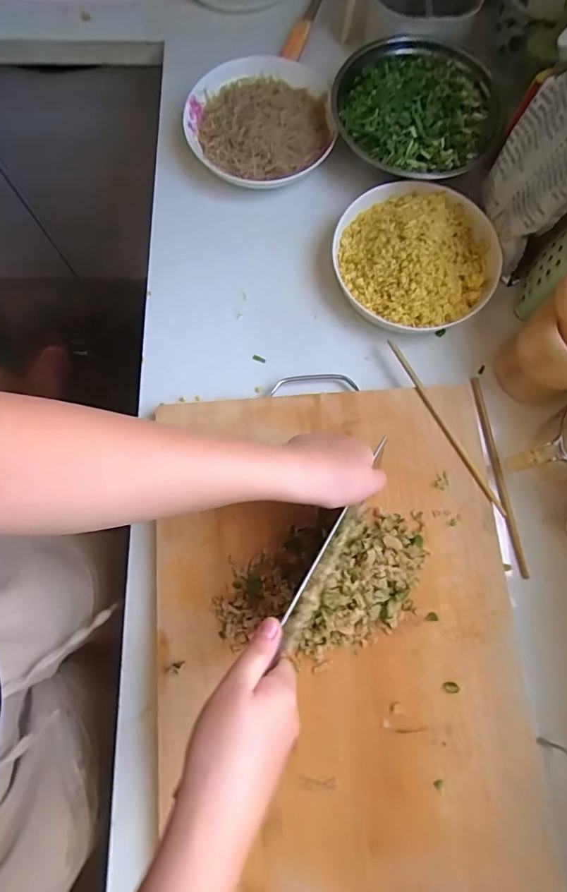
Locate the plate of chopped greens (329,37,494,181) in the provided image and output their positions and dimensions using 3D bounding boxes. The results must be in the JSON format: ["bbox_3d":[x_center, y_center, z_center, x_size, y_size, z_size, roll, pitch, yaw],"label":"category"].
[{"bbox_3d":[0.164,-0.421,0.552,0.194,0.042,0.184,0,76,-1],"label":"plate of chopped greens"}]

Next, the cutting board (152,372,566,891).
[{"bbox_3d":[0.058,0.203,0.452,0.370,0.025,0.569,-6,76,-2],"label":"cutting board"}]

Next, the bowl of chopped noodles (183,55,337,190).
[{"bbox_3d":[-0.031,-0.424,0.583,0.186,0.033,0.182,0,76,-1],"label":"bowl of chopped noodles"}]

